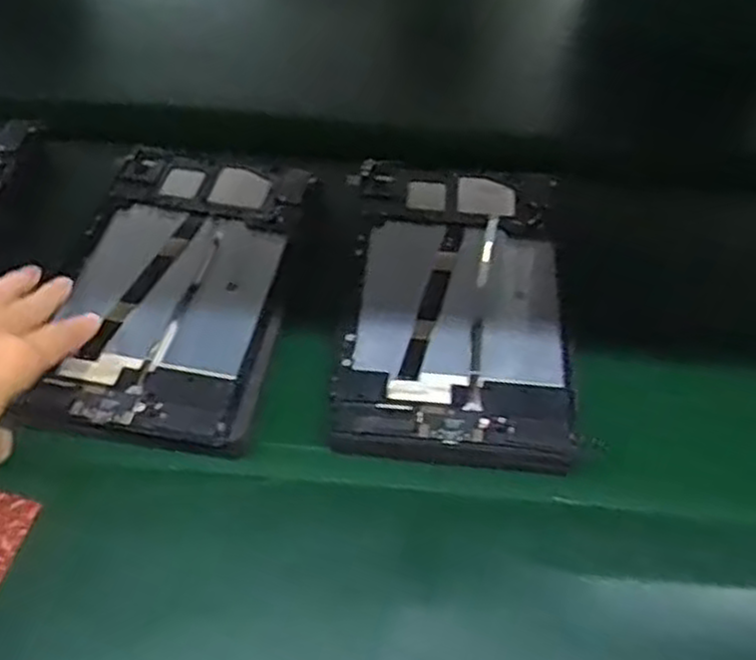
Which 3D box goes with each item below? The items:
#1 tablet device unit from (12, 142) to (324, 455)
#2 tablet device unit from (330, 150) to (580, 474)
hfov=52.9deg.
[{"bbox_3d":[-0.134,-0.033,0.511,0.144,0.010,0.238,7,53,2],"label":"tablet device unit"},{"bbox_3d":[0.052,-0.024,0.518,0.146,0.016,0.244,4,52,1],"label":"tablet device unit"}]

